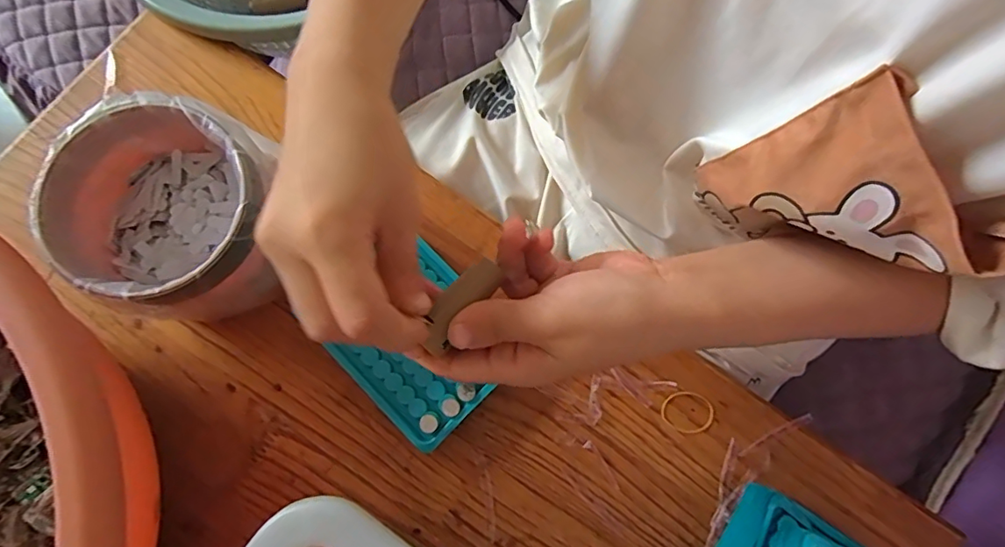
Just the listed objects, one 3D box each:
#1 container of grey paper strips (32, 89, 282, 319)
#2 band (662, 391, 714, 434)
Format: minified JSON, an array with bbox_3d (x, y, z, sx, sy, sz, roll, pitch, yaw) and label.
[{"bbox_3d":[-0.202,-0.035,0.330,0.119,0.087,0.114,0,77,-1],"label":"container of grey paper strips"},{"bbox_3d":[0.127,0.094,0.356,0.032,0.004,0.032,0,77,-1],"label":"band"}]

